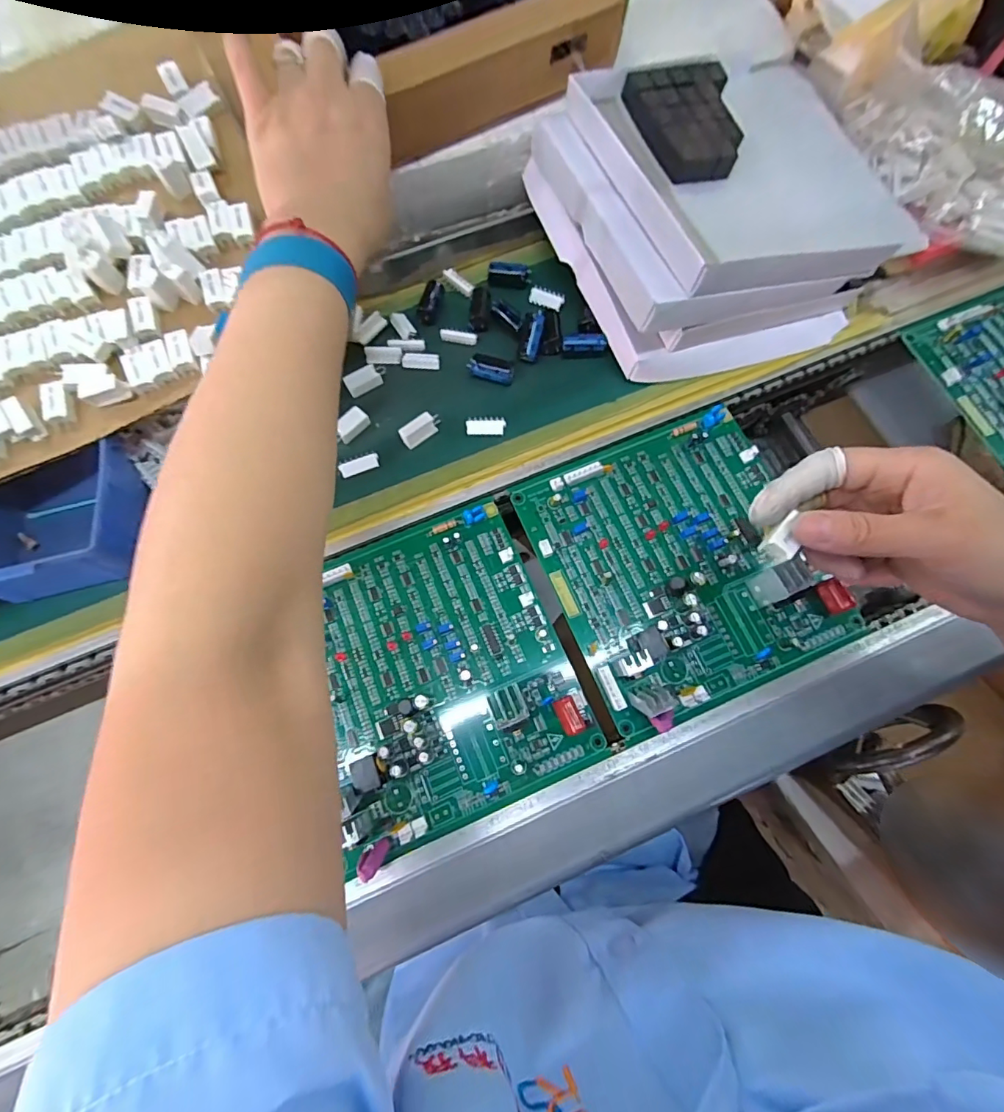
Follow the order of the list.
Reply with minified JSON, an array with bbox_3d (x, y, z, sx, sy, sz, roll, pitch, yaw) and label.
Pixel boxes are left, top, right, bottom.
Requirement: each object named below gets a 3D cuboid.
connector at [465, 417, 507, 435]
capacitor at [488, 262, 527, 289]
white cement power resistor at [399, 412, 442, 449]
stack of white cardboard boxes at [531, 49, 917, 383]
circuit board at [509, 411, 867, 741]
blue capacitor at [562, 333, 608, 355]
[{"bbox_3d":[-0.011,-0.093,0.350,0.027,0.006,0.013,1,73,2],"label":"connector"},{"bbox_3d":[0.005,-0.227,0.392,0.031,0.009,0.017,12,74,5],"label":"capacitor"},{"bbox_3d":[-0.058,-0.091,0.354,0.030,0.015,0.012,-35,75,-8],"label":"white cement power resistor"},{"bbox_3d":[0.162,-0.254,0.363,0.235,0.077,0.207,-18,73,-3],"label":"stack of white cardboard boxes"},{"bbox_3d":[0.120,-0.002,0.321,0.172,0.033,0.177,-22,74,-5],"label":"circuit board"},{"bbox_3d":[0.062,-0.159,0.367,0.032,0.013,0.014,1,73,2],"label":"blue capacitor"}]

